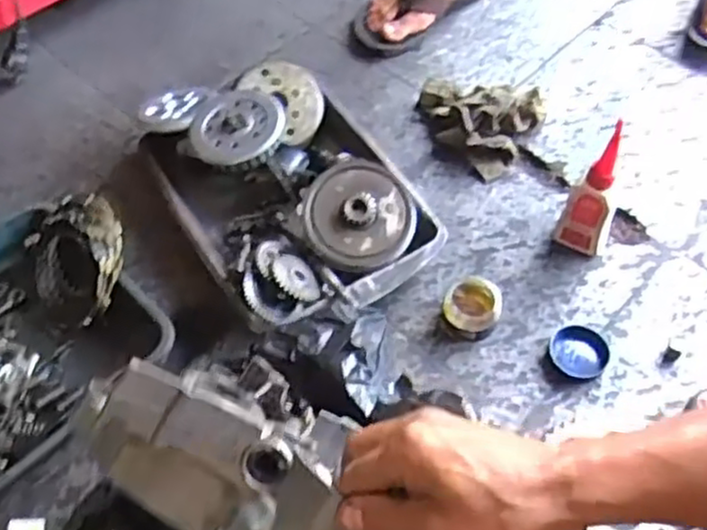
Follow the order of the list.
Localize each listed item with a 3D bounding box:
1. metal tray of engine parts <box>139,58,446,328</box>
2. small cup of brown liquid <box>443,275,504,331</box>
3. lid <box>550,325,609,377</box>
[{"bbox_3d":[-0.079,-0.100,0.846,0.248,0.098,0.371,-29,60,-17],"label":"metal tray of engine parts"},{"bbox_3d":[0.131,0.042,0.787,0.059,0.032,0.071,21,59,15],"label":"small cup of brown liquid"},{"bbox_3d":[0.237,0.090,0.763,0.055,0.015,0.061,-27,59,-16],"label":"lid"}]

